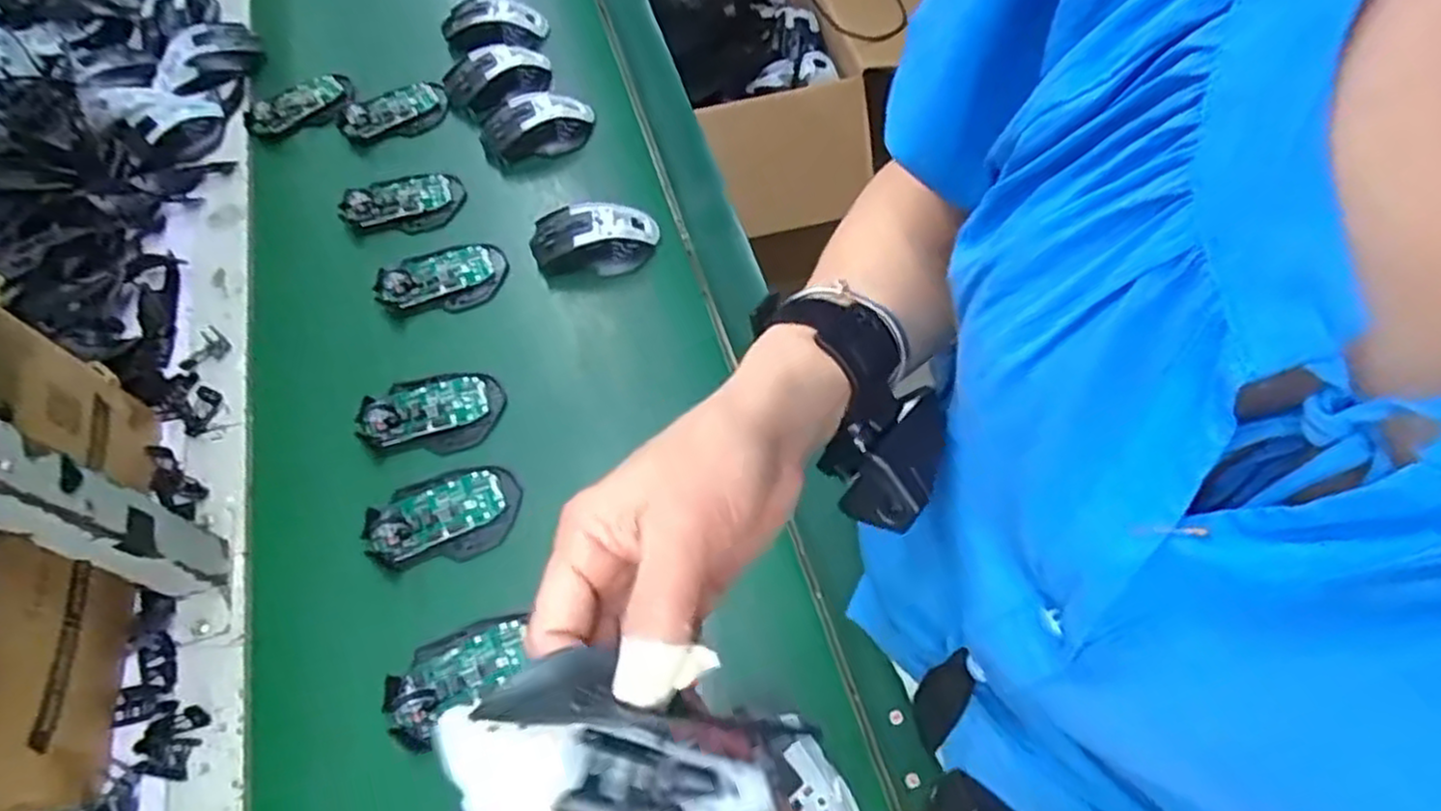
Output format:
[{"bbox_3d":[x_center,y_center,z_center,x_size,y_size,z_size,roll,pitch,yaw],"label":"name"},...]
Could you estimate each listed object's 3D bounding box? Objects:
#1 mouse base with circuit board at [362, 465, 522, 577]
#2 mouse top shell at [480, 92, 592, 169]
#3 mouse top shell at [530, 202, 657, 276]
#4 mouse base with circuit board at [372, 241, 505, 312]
[{"bbox_3d":[-0.214,0.083,0.578,0.113,0.025,0.069,-17,62,-7],"label":"mouse base with circuit board"},{"bbox_3d":[-0.190,-0.286,0.772,0.115,0.034,0.064,-11,61,-4],"label":"mouse top shell"},{"bbox_3d":[-0.117,-0.153,0.699,0.114,0.039,0.061,-7,61,-2],"label":"mouse top shell"},{"bbox_3d":[-0.257,-0.121,0.692,0.112,0.023,0.070,-12,61,-5],"label":"mouse base with circuit board"}]

